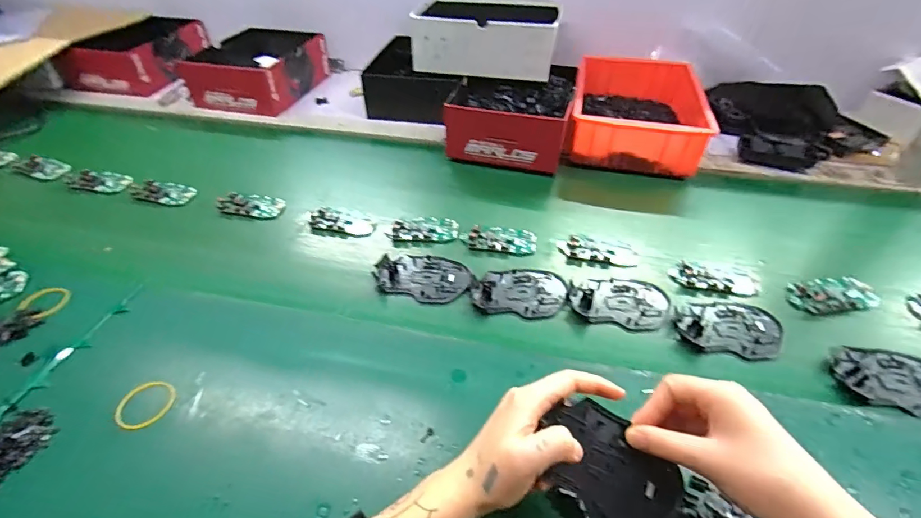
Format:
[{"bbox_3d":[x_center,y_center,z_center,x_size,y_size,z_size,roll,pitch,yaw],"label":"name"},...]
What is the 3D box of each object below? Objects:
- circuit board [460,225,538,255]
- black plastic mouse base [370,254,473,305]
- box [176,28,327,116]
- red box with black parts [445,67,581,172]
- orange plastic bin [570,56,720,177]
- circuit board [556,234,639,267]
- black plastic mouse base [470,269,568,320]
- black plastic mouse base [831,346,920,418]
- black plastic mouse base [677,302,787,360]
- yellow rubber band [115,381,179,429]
[{"bbox_3d":[0.052,-0.028,0.578,0.098,0.010,0.048,4,45,4],"label":"circuit board"},{"bbox_3d":[-0.046,0.021,0.533,0.116,0.008,0.073,10,45,11],"label":"black plastic mouse base"},{"bbox_3d":[-0.425,-0.409,0.920,0.222,0.086,0.267,11,45,11],"label":"box"},{"bbox_3d":[0.087,-0.249,0.745,0.196,0.085,0.207,9,45,9],"label":"red box with black parts"},{"bbox_3d":[0.301,-0.259,0.755,0.205,0.082,0.279,9,45,9],"label":"orange plastic bin"},{"bbox_3d":[0.180,-0.013,0.564,0.099,0.008,0.045,8,45,8],"label":"circuit board"},{"bbox_3d":[0.070,0.038,0.516,0.107,0.006,0.073,6,45,7],"label":"black plastic mouse base"},{"bbox_3d":[0.434,0.121,0.431,0.110,0.009,0.075,12,46,13],"label":"black plastic mouse base"},{"bbox_3d":[0.296,0.076,0.475,0.112,0.008,0.073,3,45,4],"label":"black plastic mouse base"},{"bbox_3d":[-0.302,0.139,0.414,0.045,0.004,0.049,3,48,-4],"label":"yellow rubber band"}]

